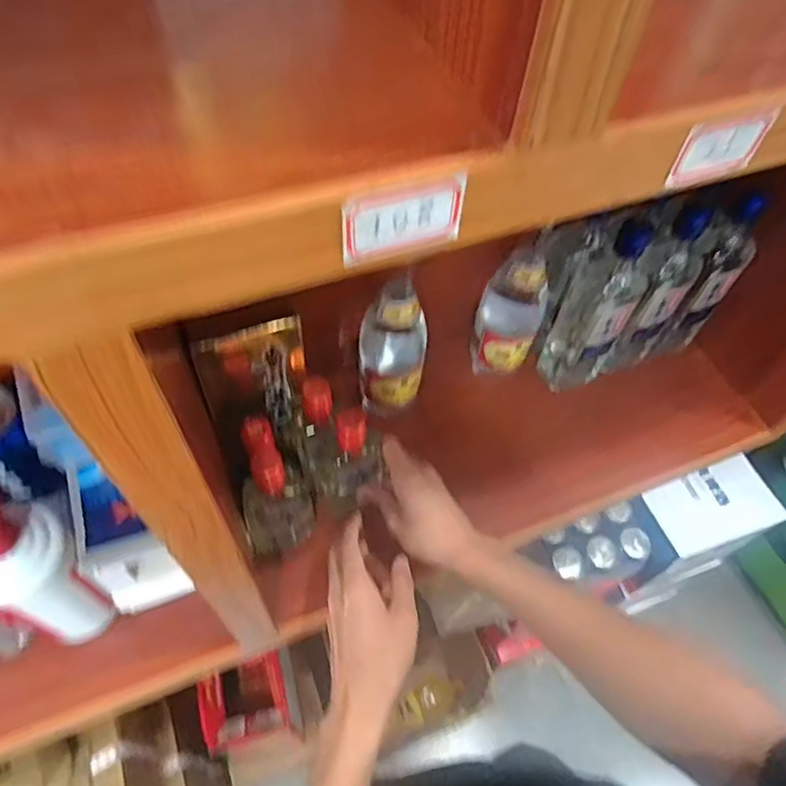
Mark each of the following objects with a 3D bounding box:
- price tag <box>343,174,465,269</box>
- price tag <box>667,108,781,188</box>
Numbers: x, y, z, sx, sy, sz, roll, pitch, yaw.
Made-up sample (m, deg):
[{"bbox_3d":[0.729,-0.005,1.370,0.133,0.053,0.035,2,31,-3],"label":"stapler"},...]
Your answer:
[{"bbox_3d":[0.003,-0.057,0.196,0.042,0.025,0.004,-19,59,-15],"label":"price tag"},{"bbox_3d":[0.129,-0.095,0.230,0.044,0.025,0.005,-15,49,-16],"label":"price tag"}]

